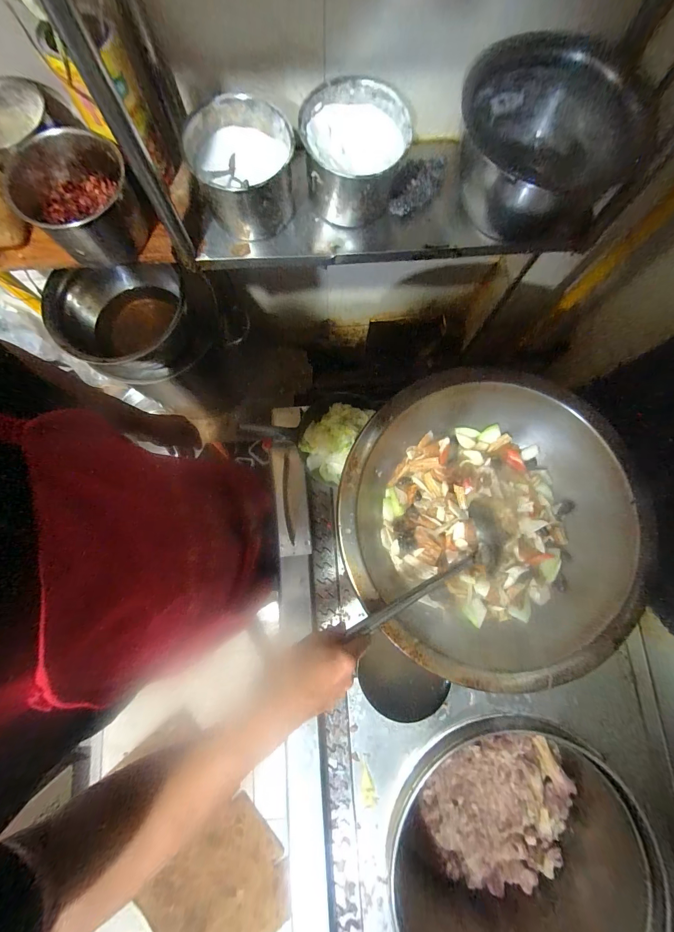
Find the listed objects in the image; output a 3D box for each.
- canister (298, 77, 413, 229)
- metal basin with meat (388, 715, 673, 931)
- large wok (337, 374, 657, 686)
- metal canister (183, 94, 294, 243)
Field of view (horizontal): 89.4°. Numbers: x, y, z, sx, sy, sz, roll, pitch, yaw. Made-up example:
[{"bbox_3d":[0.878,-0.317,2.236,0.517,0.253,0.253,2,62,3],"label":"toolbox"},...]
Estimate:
[{"bbox_3d":[0.030,-0.542,0.609,0.170,0.135,0.159,0,79,-1],"label":"canister"},{"bbox_3d":[0.362,0.816,0.761,0.498,0.331,0.514,0,79,-1],"label":"metal basin with meat"},{"bbox_3d":[0.262,0.104,0.608,0.502,0.121,0.480,0,79,-1],"label":"large wok"},{"bbox_3d":[-0.158,-0.511,0.600,0.172,0.118,0.162,-11,80,-3],"label":"metal canister"}]

